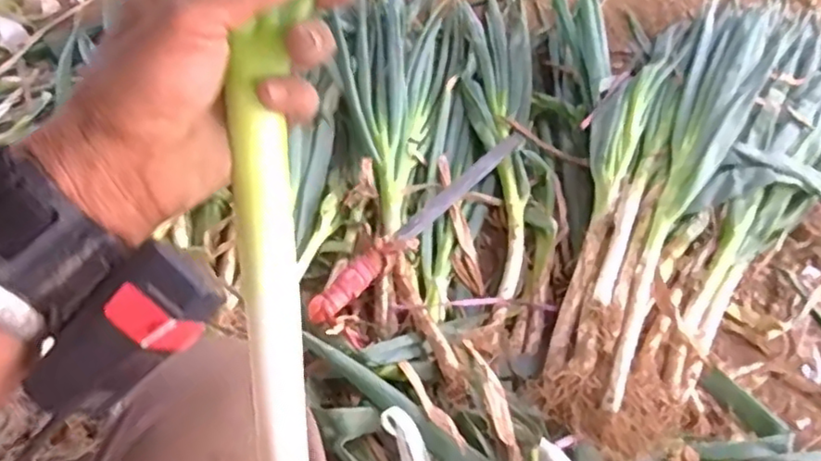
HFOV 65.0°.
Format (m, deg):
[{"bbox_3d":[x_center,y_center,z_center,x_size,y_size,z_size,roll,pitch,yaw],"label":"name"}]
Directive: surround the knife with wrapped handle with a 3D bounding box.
[{"bbox_3d":[0.024,-0.017,0.919,0.034,0.045,0.450,33,57,22],"label":"knife with wrapped handle"}]

